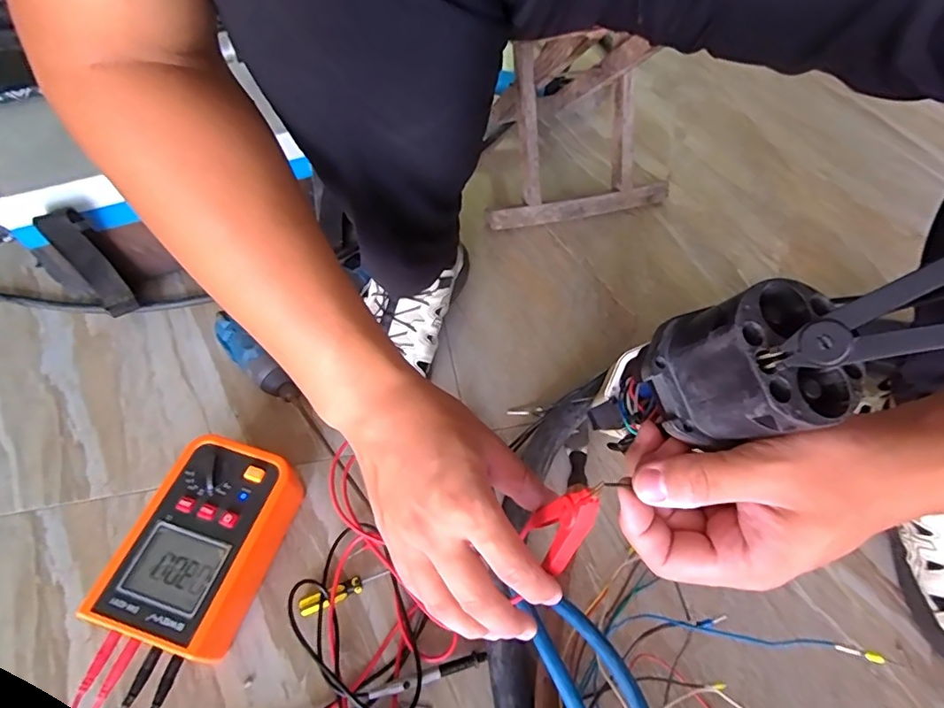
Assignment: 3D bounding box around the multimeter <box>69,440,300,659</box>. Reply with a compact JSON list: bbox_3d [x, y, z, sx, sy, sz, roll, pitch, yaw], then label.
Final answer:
[{"bbox_3d":[-0.222,0.161,0.429,0.104,0.066,0.154,17,59,7],"label":"multimeter"}]

